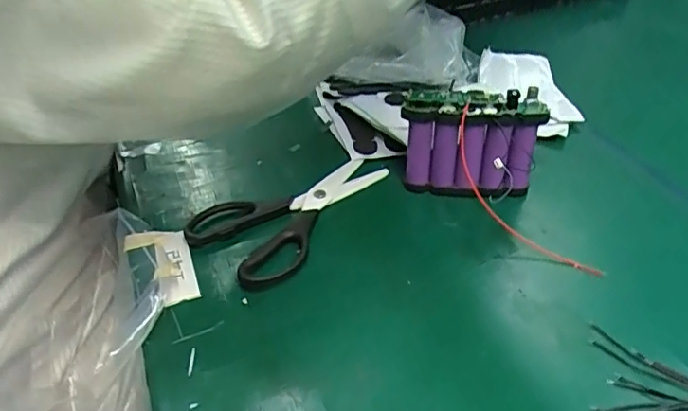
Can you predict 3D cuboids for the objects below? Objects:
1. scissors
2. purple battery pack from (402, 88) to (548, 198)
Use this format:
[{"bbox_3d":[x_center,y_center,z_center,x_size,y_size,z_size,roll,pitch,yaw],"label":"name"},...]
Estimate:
[{"bbox_3d":[-0.042,-0.003,0.482,0.107,0.013,0.180,26,46,30],"label":"scissors"},{"bbox_3d":[0.108,-0.051,0.476,0.111,0.091,0.029,4,39,6],"label":"purple battery pack"}]

